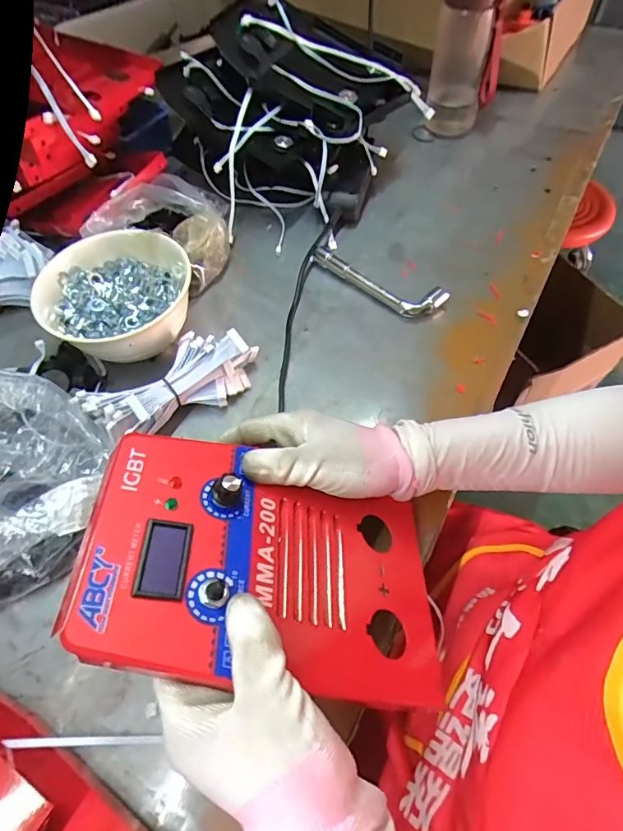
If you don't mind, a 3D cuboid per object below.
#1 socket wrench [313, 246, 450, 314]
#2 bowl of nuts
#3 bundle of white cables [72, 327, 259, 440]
[{"bbox_3d":[0.068,-0.150,0.525,0.164,0.020,0.038,27,64,19],"label":"socket wrench"},{"bbox_3d":[-0.203,-0.112,0.491,0.140,0.085,0.140,-2,58,3],"label":"bowl of nuts"},{"bbox_3d":[-0.128,-0.031,0.445,0.162,0.058,0.071,-37,63,-17],"label":"bundle of white cables"}]

